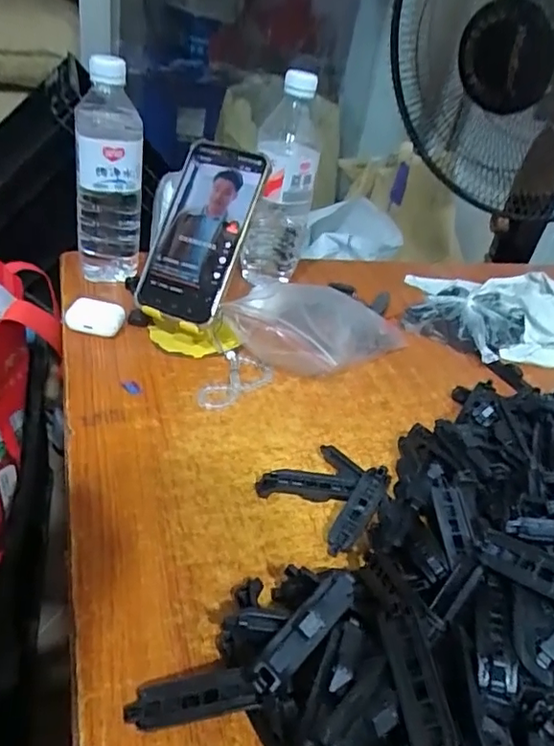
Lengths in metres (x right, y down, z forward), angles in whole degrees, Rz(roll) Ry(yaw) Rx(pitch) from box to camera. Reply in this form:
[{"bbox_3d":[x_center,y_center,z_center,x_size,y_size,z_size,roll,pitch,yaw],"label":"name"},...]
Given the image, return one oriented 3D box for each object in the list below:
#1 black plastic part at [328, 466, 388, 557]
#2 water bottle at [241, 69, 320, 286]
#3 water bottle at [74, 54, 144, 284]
[{"bbox_3d":[0.055,0.093,0.382,0.020,0.008,0.070,24,58,24],"label":"black plastic part"},{"bbox_3d":[0.006,-0.203,0.624,0.067,0.216,0.062,9,34,-4],"label":"water bottle"},{"bbox_3d":[-0.165,-0.187,0.551,0.064,0.212,0.062,-3,36,-20],"label":"water bottle"}]

